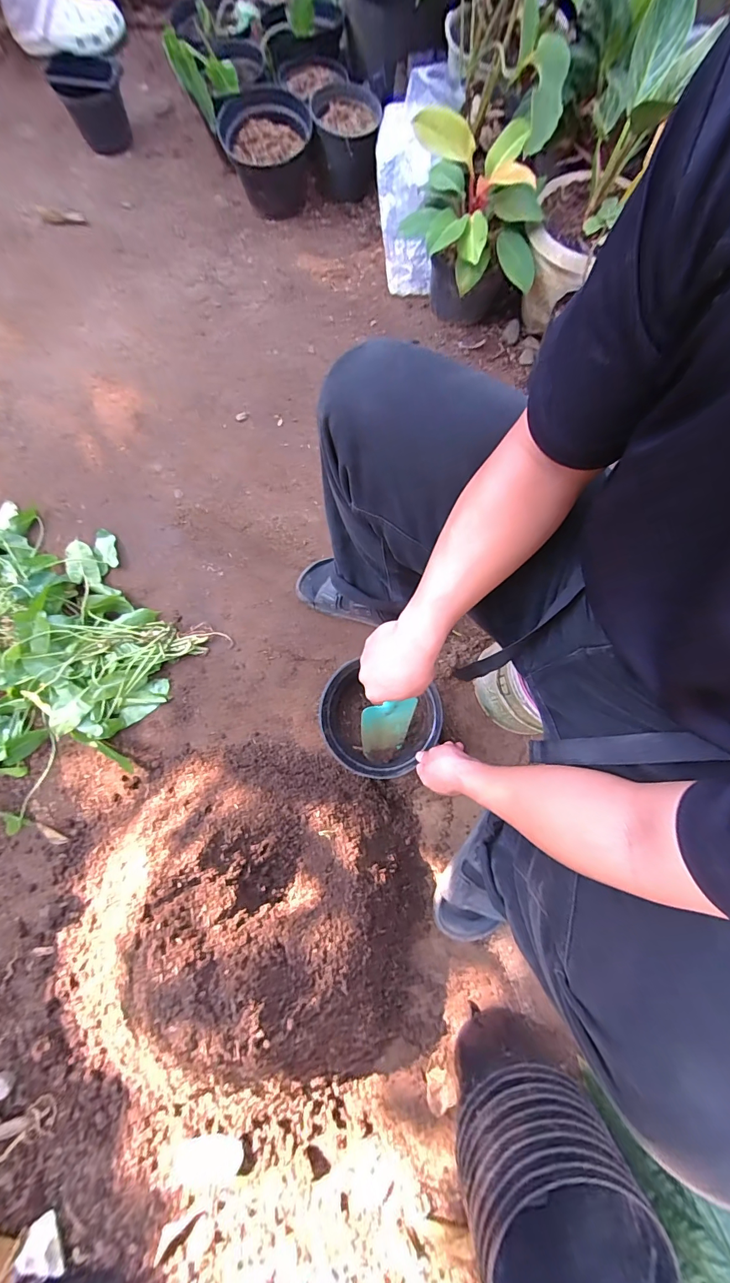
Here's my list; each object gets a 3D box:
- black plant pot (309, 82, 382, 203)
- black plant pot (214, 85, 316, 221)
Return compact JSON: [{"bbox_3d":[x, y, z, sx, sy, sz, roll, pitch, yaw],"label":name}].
[{"bbox_3d":[-0.037,-1.048,0.868,0.136,0.129,0.144,1,78,1],"label":"black plant pot"},{"bbox_3d":[-0.202,-1.034,0.874,0.176,0.144,0.189,0,78,0],"label":"black plant pot"}]

